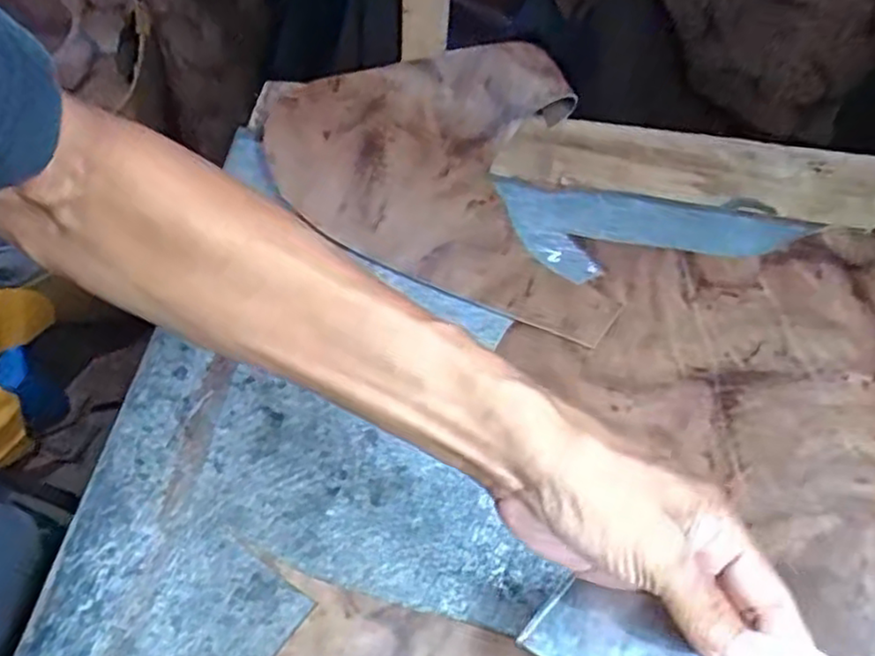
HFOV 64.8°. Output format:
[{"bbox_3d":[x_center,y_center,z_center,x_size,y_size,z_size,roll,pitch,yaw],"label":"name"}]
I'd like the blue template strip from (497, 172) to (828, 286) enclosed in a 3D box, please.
[{"bbox_3d":[0.171,-0.075,0.550,0.242,0.011,0.089,2,57,-2],"label":"blue template strip"}]

